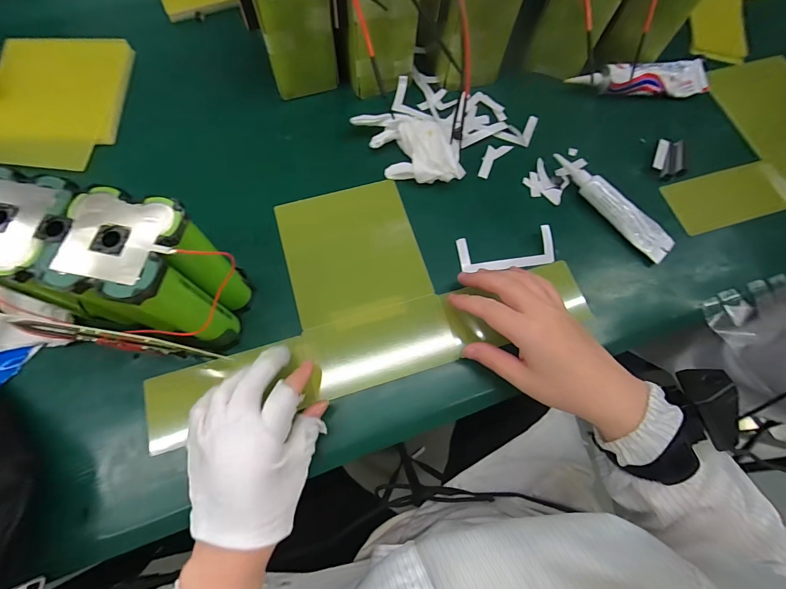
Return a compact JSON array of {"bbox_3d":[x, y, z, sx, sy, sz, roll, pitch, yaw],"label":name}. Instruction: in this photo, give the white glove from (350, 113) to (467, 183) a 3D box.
[{"bbox_3d":[0.016,-0.160,0.385,0.130,0.037,0.066,23,72,5],"label":"white glove"}]

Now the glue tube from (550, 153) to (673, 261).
[{"bbox_3d":[0.232,-0.096,0.381,0.031,0.023,0.148,-43,78,-15],"label":"glue tube"}]

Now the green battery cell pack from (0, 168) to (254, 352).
[{"bbox_3d":[-0.182,-0.013,0.262,0.106,0.125,0.070,10,71,1],"label":"green battery cell pack"}]

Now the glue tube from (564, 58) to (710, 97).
[{"bbox_3d":[0.297,-0.261,0.434,0.167,0.033,0.044,-5,72,-4],"label":"glue tube"}]

